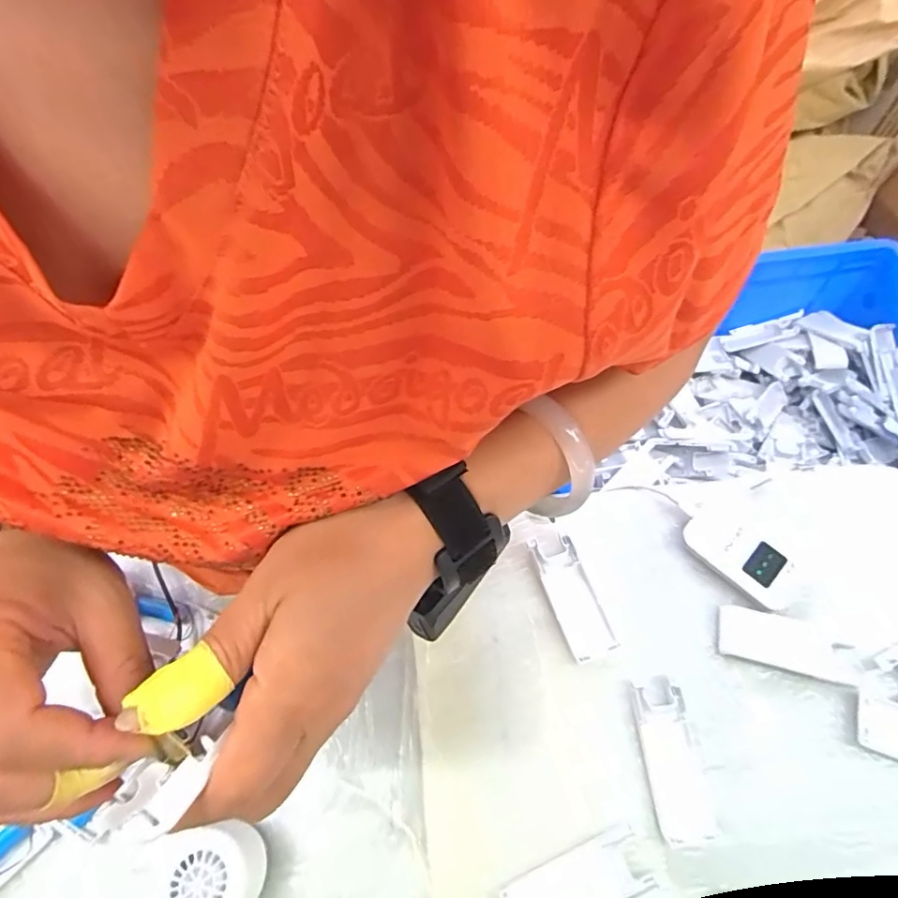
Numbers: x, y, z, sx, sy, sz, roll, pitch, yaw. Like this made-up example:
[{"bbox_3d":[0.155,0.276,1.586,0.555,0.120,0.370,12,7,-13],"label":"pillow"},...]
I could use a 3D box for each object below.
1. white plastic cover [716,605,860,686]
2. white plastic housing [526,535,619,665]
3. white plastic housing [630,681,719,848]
[{"bbox_3d":[0.274,0.158,0.433,0.104,0.007,0.042,13,64,7],"label":"white plastic cover"},{"bbox_3d":[0.103,0.123,0.447,0.037,0.015,0.099,-18,64,-8],"label":"white plastic housing"},{"bbox_3d":[0.166,0.231,0.395,0.039,0.012,0.100,-4,63,-1],"label":"white plastic housing"}]

